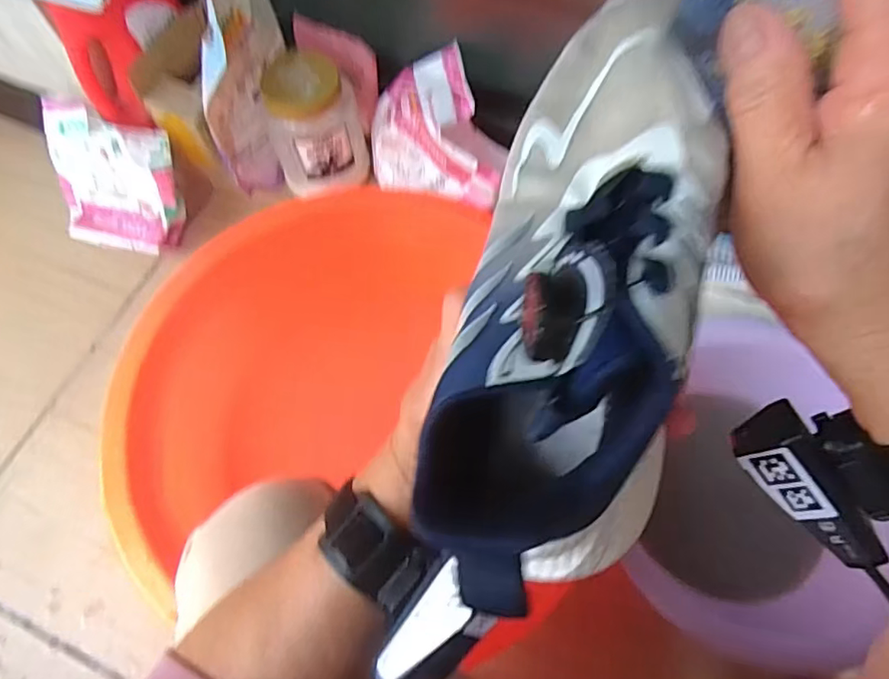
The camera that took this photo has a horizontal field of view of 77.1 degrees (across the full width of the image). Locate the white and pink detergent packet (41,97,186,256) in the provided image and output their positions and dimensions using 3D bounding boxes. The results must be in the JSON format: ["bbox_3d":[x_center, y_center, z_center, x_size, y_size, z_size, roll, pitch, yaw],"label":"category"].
[{"bbox_3d":[-0.466,-0.224,0.795,0.204,0.178,0.069,21,30,10],"label":"white and pink detergent packet"}]

